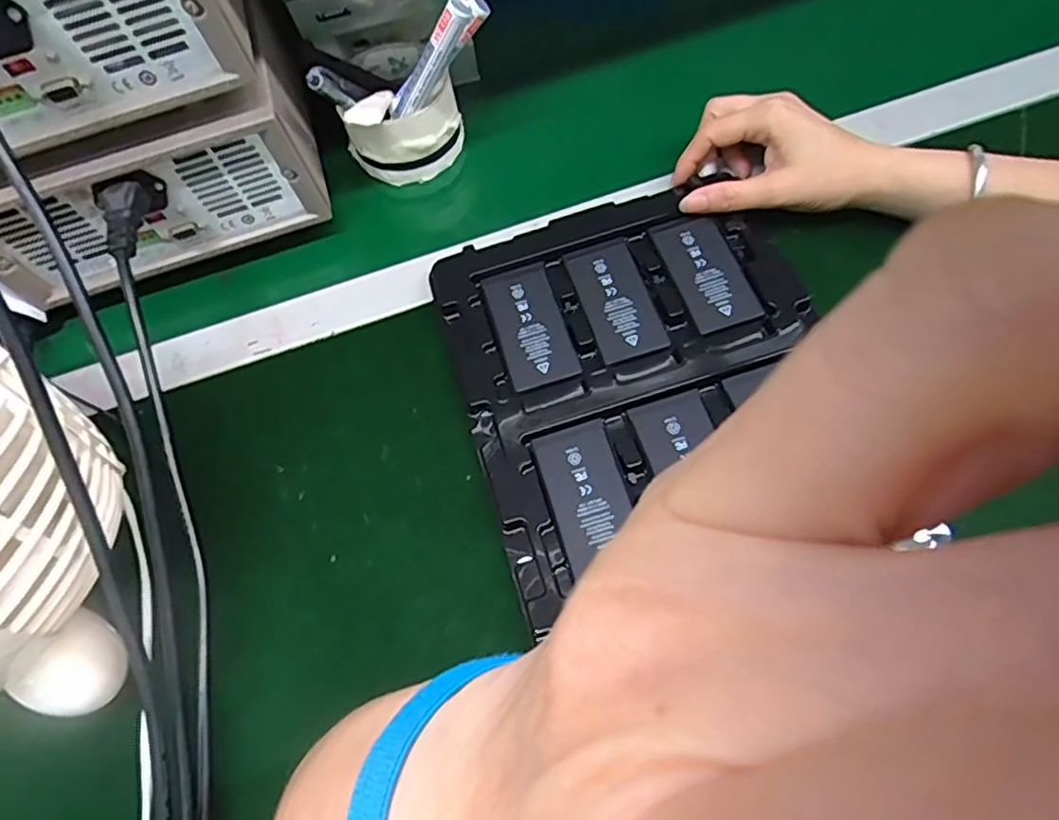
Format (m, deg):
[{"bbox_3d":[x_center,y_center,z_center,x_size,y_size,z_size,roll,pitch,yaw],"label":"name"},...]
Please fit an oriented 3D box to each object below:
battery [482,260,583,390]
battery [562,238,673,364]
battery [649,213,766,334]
[{"bbox_3d":[0.001,-0.055,0.391,0.044,0.004,0.084,-18,65,-3],"label":"battery"},{"bbox_3d":[0.055,-0.072,0.392,0.044,0.007,0.085,-17,65,-3],"label":"battery"},{"bbox_3d":[0.111,-0.089,0.394,0.042,0.008,0.085,-20,65,-5],"label":"battery"}]

